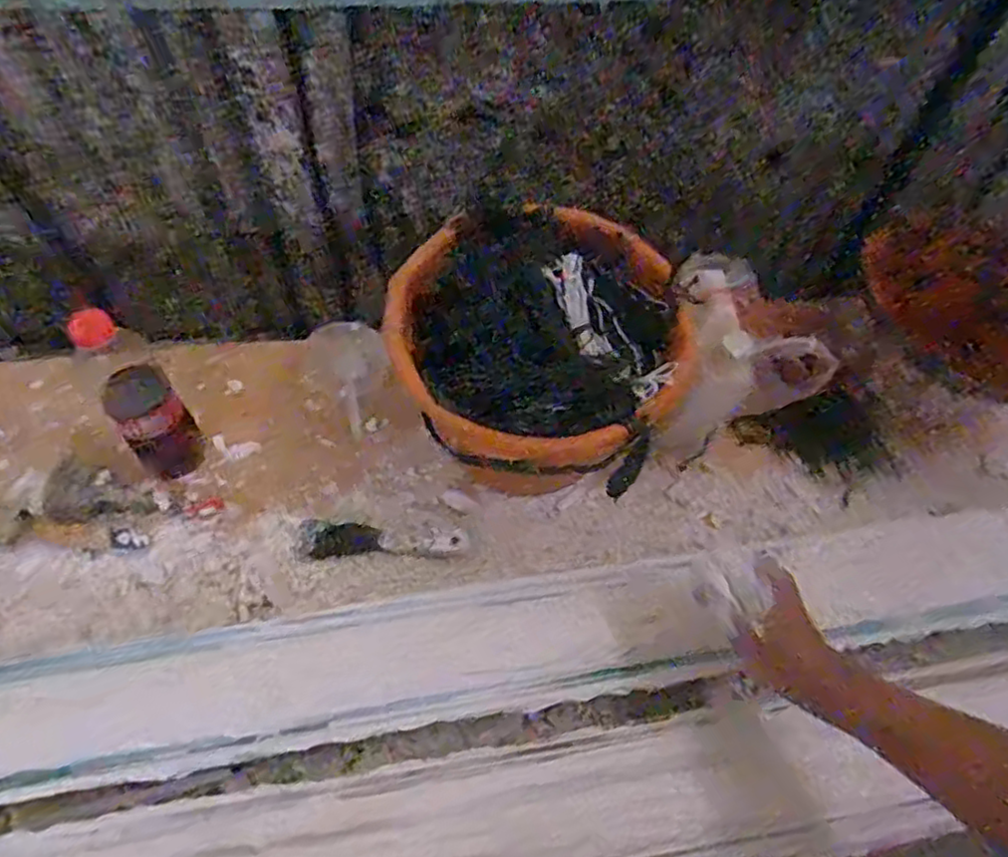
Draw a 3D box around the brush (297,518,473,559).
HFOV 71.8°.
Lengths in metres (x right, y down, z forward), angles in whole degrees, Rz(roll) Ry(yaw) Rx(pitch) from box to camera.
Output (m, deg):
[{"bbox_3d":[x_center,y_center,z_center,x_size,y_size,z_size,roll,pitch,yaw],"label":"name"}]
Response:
[{"bbox_3d":[-0.126,0.117,0.713,0.173,0.030,0.036,7,61,0],"label":"brush"}]

